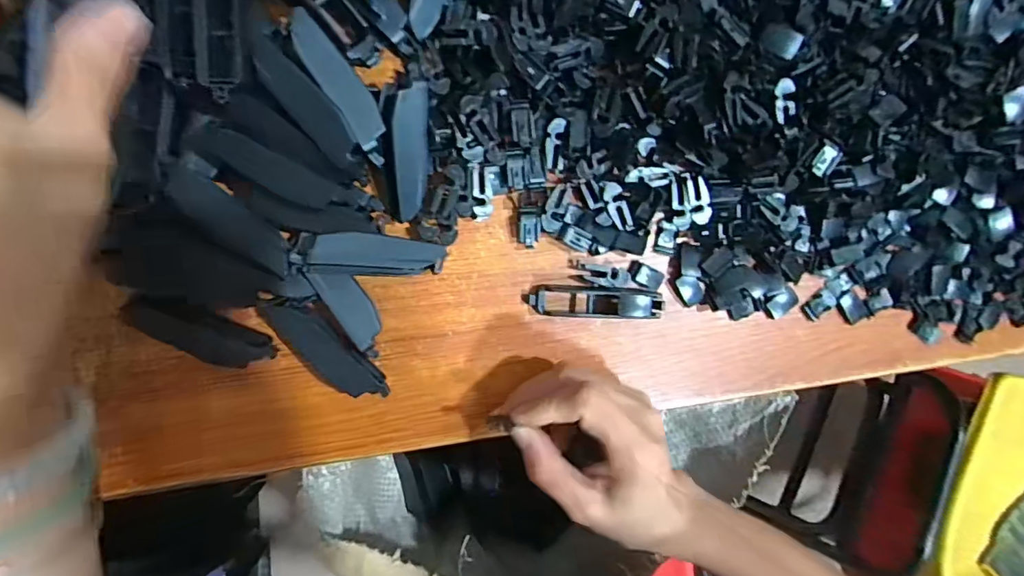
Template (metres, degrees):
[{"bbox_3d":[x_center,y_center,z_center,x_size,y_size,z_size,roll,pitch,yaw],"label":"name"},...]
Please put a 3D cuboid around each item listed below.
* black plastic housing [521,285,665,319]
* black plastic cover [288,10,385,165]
[{"bbox_3d":[0.046,0.008,0.276,0.077,0.012,0.018,2,94,-8],"label":"black plastic housing"},{"bbox_3d":[-0.081,-0.094,0.228,0.020,0.009,0.072,-30,96,-24],"label":"black plastic cover"}]

